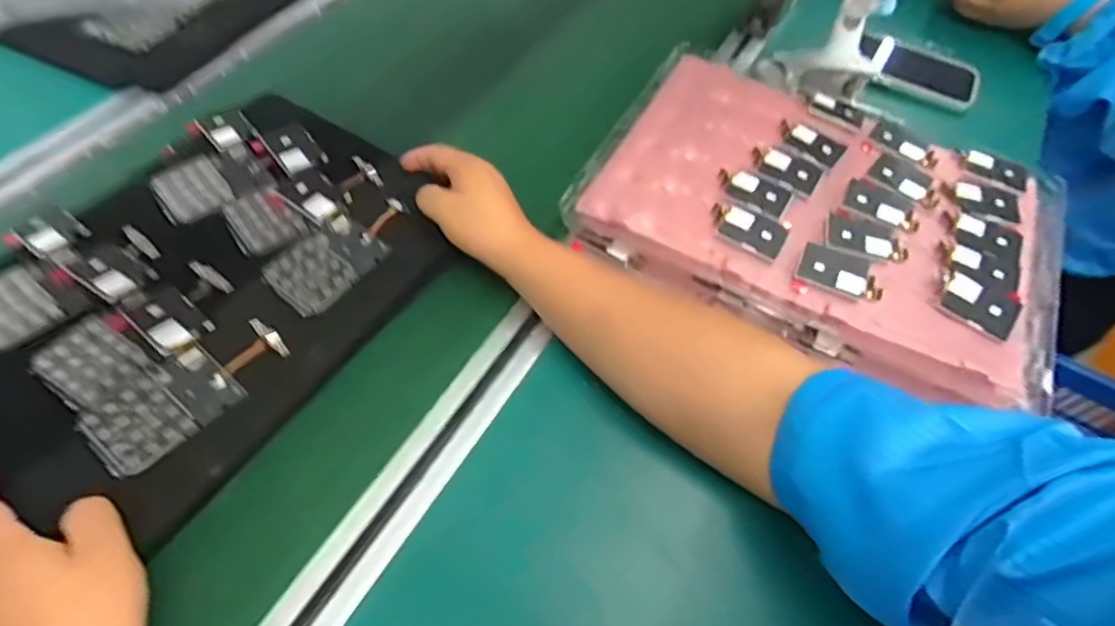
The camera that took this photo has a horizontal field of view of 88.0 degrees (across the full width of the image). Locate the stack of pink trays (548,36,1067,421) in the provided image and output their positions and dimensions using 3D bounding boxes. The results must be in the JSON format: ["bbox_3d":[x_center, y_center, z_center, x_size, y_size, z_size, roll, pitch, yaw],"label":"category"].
[{"bbox_3d":[0.215,-0.090,0.466,0.351,0.037,0.254,27,60,13],"label":"stack of pink trays"}]

